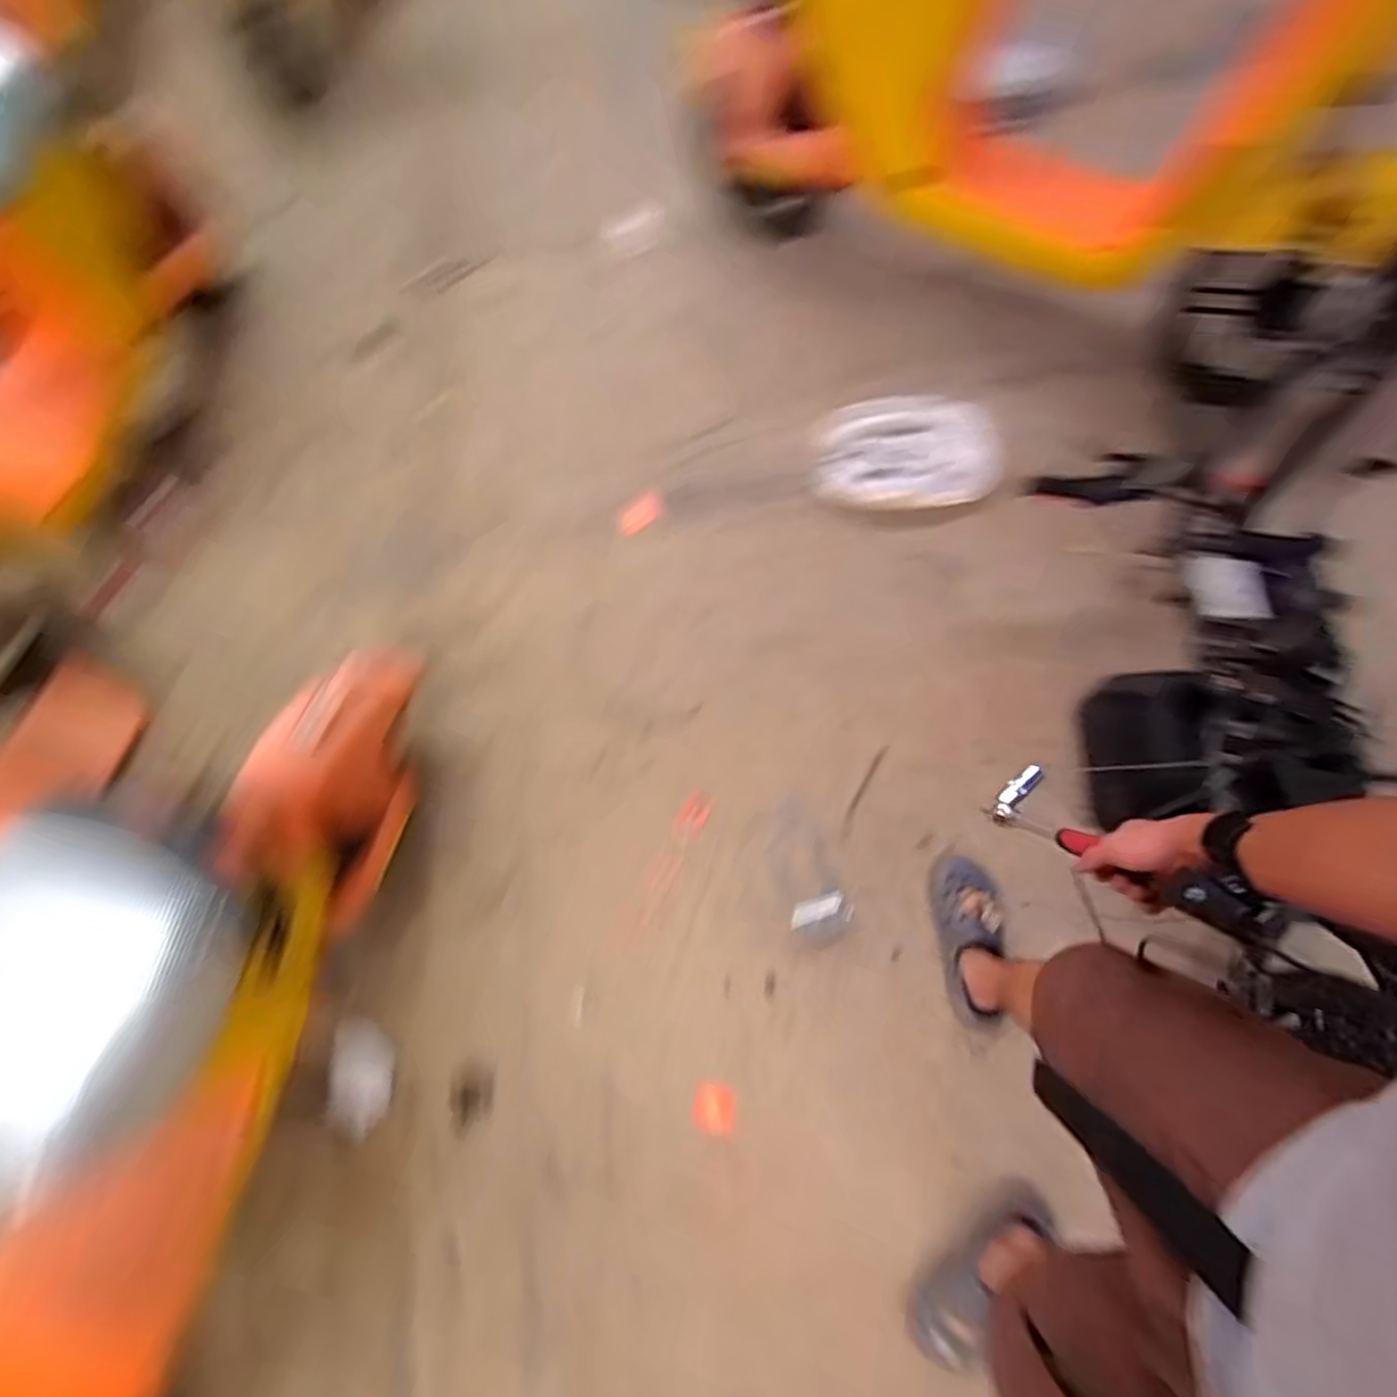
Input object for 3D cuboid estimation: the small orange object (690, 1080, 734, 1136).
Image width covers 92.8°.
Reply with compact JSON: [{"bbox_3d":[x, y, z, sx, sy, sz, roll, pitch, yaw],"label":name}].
[{"bbox_3d":[0.027,0.694,1.126,0.068,0.009,0.070,17,73,7],"label":"small orange object"}]

